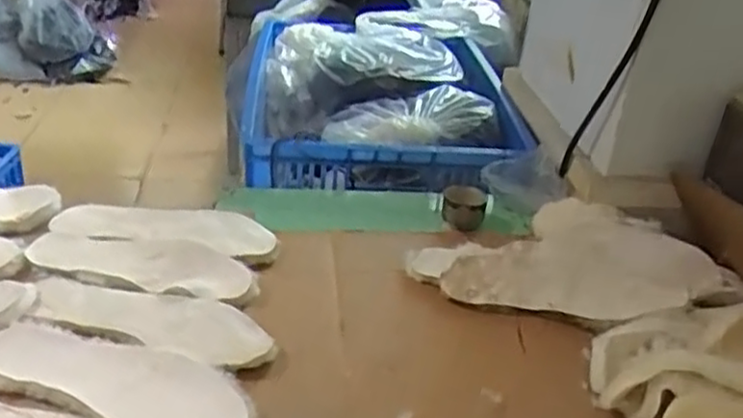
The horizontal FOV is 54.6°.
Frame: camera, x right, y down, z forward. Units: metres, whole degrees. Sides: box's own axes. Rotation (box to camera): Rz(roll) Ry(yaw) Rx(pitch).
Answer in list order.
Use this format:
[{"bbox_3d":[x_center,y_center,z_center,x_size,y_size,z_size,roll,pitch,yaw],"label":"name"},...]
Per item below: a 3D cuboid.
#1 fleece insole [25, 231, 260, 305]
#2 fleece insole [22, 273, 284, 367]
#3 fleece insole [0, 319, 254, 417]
[{"bbox_3d":[-0.271,0.060,0.854,0.282,0.011,0.087,7,30,12],"label":"fleece insole"},{"bbox_3d":[-0.238,0.117,0.762,0.274,0.014,0.096,12,26,11],"label":"fleece insole"},{"bbox_3d":[-0.243,0.157,0.671,0.281,0.016,0.099,10,31,16],"label":"fleece insole"}]

